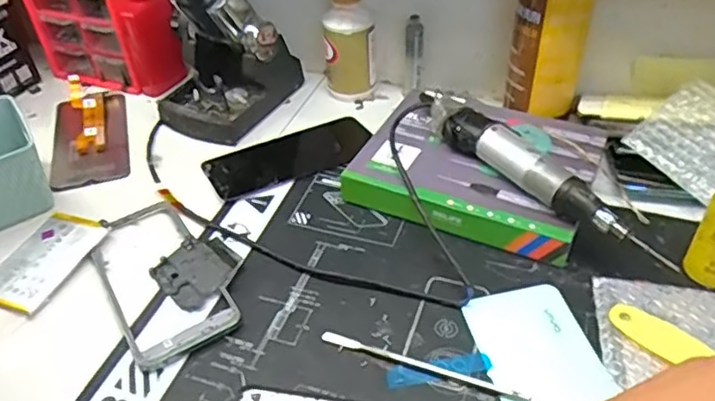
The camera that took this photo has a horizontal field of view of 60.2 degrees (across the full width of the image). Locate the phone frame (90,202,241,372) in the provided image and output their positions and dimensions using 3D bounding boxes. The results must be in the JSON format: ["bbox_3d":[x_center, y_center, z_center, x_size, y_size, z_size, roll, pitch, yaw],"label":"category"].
[{"bbox_3d":[-0.154,0.056,0.476,0.078,0.010,0.163,-25,47,-22],"label":"phone frame"}]

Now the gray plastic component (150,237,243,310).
[{"bbox_3d":[-0.123,0.052,0.478,0.058,0.013,0.061,-35,51,-29],"label":"gray plastic component"}]

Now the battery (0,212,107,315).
[{"bbox_3d":[-0.249,0.047,0.490,0.058,0.007,0.094,12,45,16],"label":"battery"}]

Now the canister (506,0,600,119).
[{"bbox_3d":[0.176,-0.168,0.541,0.065,0.181,0.071,12,45,16],"label":"canister"}]

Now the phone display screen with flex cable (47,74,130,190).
[{"bbox_3d":[-0.275,-0.073,0.624,0.075,0.017,0.178,-15,44,-12],"label":"phone display screen with flex cable"}]

